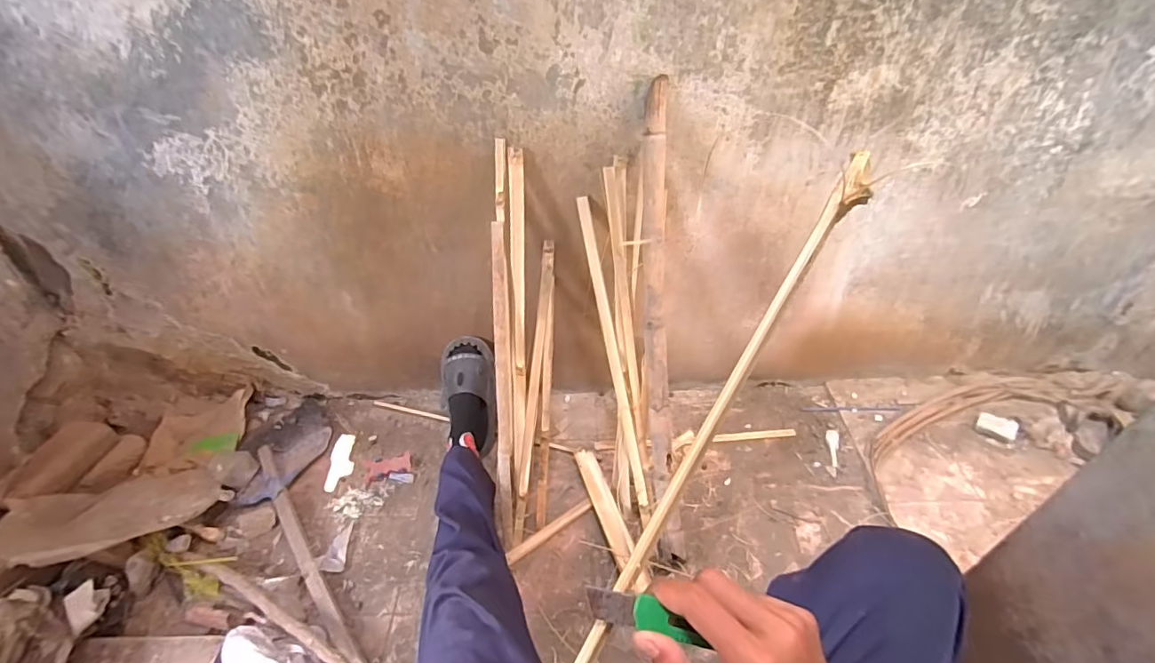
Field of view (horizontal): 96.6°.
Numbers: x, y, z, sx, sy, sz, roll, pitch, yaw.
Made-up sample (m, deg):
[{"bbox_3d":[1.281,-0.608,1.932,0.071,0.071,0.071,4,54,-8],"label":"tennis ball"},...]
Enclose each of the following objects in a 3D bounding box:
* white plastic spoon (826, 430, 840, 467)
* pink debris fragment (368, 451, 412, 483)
[{"bbox_3d":[0.600,0.273,1.209,0.028,0.011,0.100,13,43,15],"label":"white plastic spoon"},{"bbox_3d":[-0.439,0.316,1.205,0.098,0.018,0.050,-11,42,-11],"label":"pink debris fragment"}]

